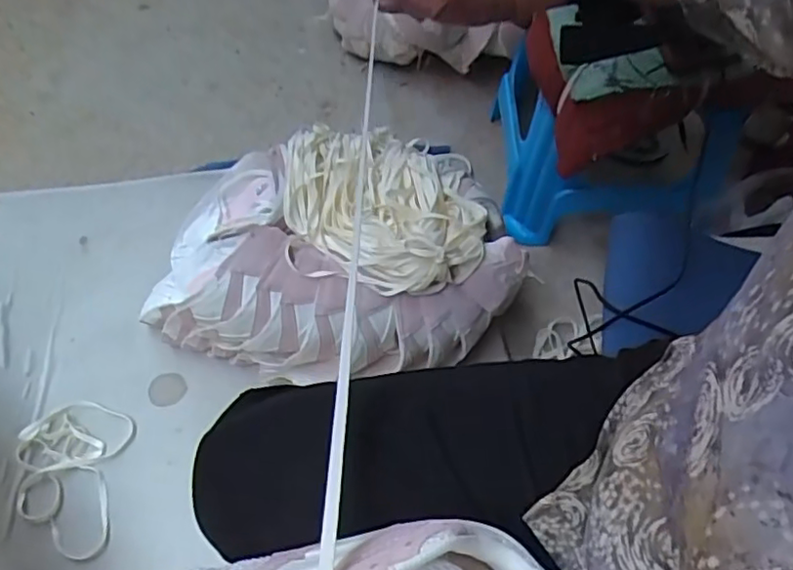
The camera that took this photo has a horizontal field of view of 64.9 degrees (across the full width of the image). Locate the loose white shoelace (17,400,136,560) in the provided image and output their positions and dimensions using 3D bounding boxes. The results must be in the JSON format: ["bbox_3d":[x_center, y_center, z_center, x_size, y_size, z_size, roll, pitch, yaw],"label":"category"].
[{"bbox_3d":[-0.404,0.231,0.764,0.130,0.019,0.183,1,60,4],"label":"loose white shoelace"}]

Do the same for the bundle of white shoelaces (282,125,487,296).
[{"bbox_3d":[-0.018,-0.116,0.773,0.236,0.085,0.293,-10,60,-9],"label":"bundle of white shoelaces"}]

